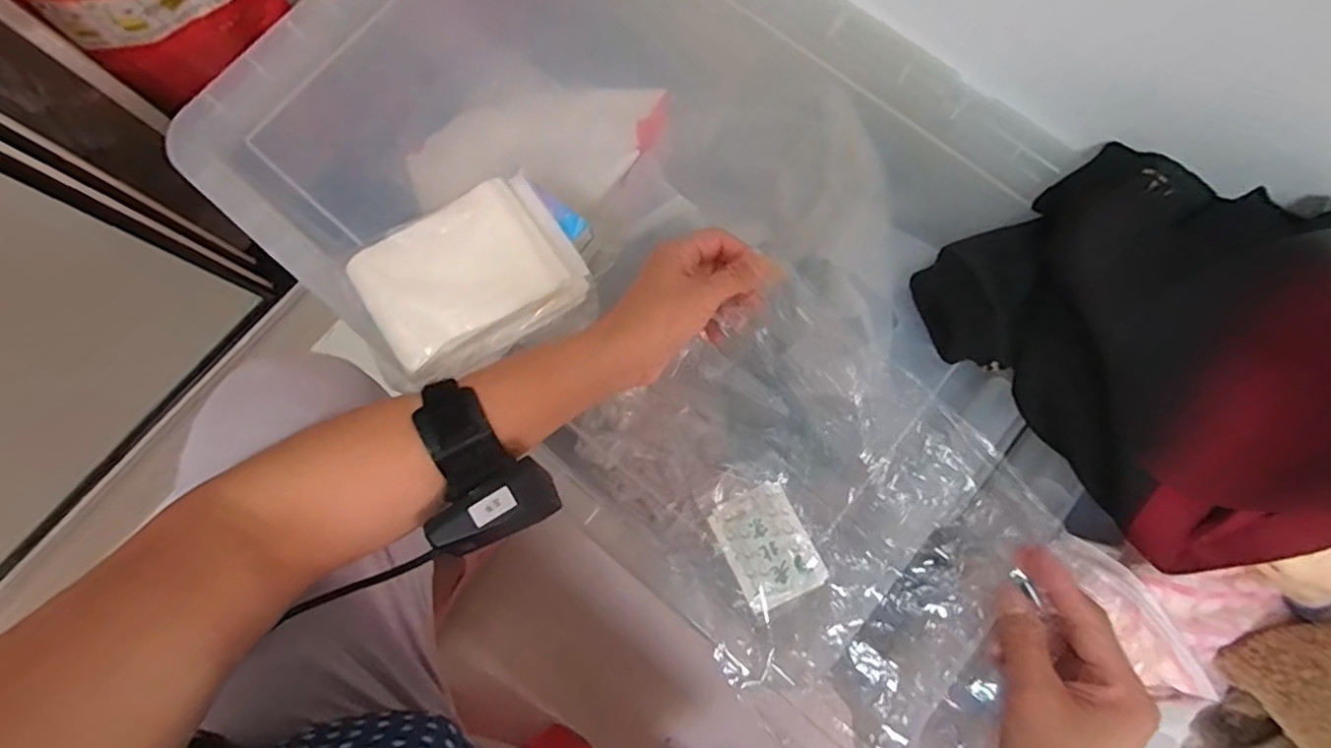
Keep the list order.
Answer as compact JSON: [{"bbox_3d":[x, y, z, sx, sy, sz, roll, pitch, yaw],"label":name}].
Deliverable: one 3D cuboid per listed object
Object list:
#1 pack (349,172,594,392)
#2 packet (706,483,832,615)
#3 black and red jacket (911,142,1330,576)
[{"bbox_3d":[-0.126,-0.072,0.423,0.155,0.043,0.113,-33,79,-6],"label":"pack"},{"bbox_3d":[0.073,0.123,0.437,0.059,0.010,0.076,-26,79,-5],"label":"packet"},{"bbox_3d":[0.326,-0.021,0.395,0.191,0.154,0.263,-32,79,-6],"label":"black and red jacket"}]

